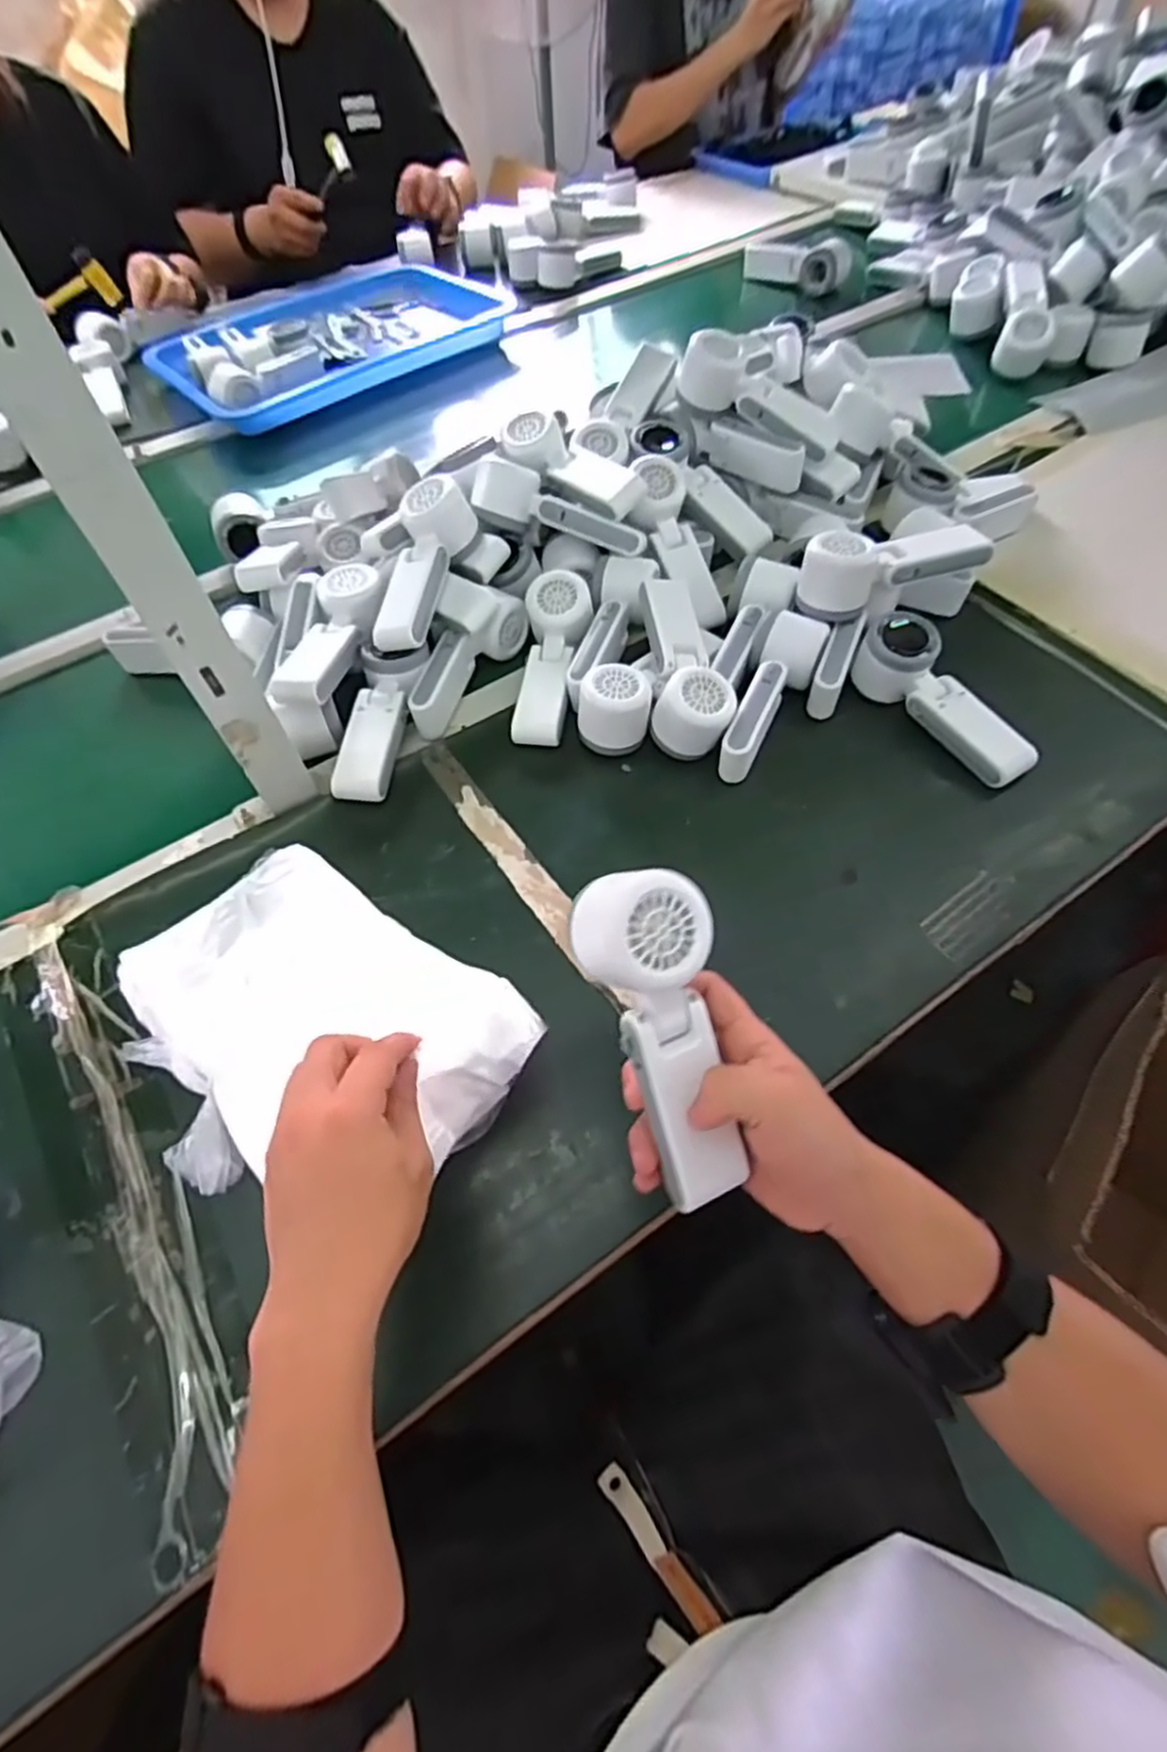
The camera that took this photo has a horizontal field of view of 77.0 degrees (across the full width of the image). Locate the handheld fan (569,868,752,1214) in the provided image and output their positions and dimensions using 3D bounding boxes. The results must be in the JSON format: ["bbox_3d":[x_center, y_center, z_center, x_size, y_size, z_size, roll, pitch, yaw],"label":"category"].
[{"bbox_3d":[0.043,0.078,0.356,0.061,0.032,0.163,-16,93,-6],"label":"handheld fan"}]

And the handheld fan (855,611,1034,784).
[{"bbox_3d":[0.291,-0.145,0.595,0.054,0.053,0.167,-32,62,-15],"label":"handheld fan"}]

